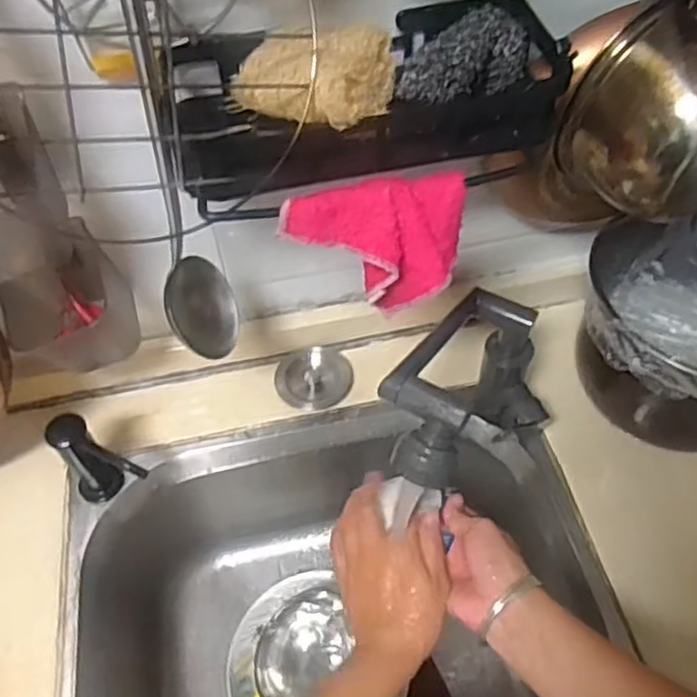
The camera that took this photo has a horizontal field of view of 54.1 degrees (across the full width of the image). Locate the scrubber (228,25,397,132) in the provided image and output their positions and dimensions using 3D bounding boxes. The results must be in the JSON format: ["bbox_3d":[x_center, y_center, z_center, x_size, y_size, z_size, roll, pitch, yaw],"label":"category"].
[{"bbox_3d":[-0.029,-0.195,0.479,0.106,0.048,0.063,29,59,23],"label":"scrubber"}]

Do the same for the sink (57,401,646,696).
[{"bbox_3d":[-0.012,0.287,0.728,0.502,0.228,0.429,-10,53,-5],"label":"sink"}]

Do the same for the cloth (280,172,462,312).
[{"bbox_3d":[0.021,-0.067,0.471,0.122,0.083,0.042,-9,53,-4],"label":"cloth"}]

